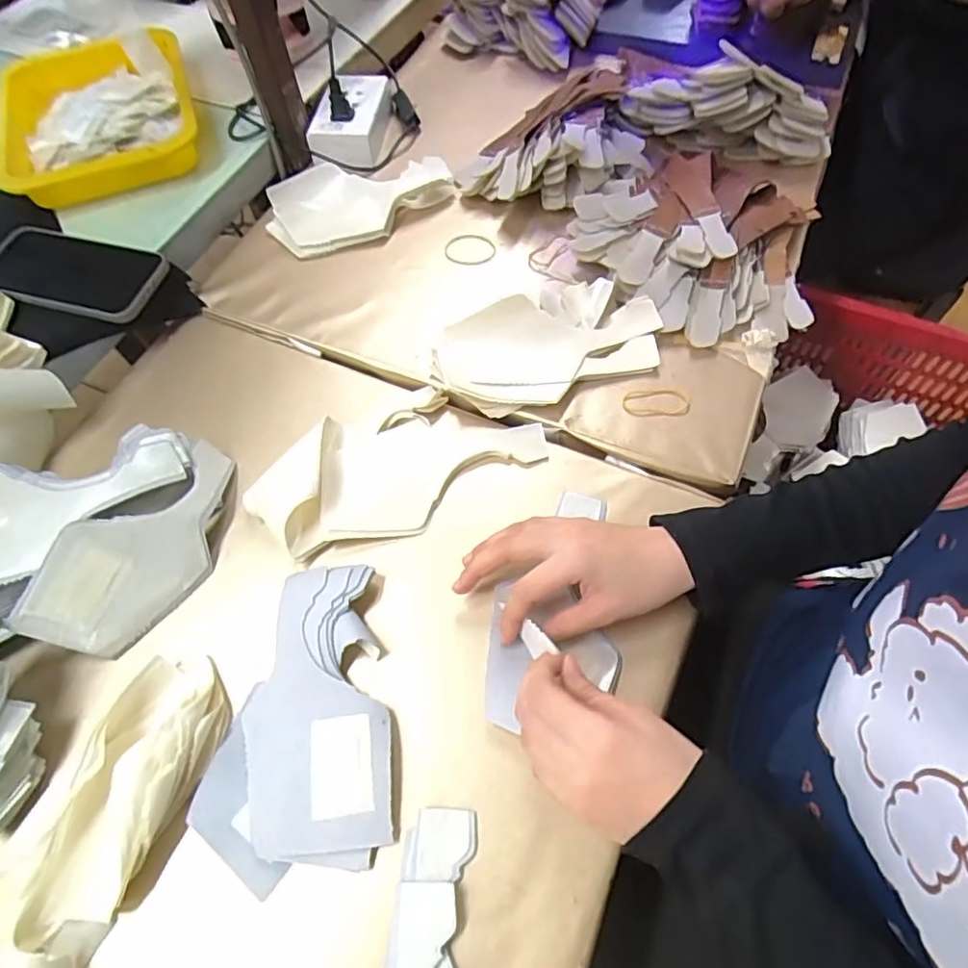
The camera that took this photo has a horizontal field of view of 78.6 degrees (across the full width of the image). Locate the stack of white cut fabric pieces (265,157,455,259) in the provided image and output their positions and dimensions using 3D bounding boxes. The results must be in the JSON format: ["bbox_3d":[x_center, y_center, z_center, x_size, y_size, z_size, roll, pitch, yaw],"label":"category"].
[{"bbox_3d":[-0.121,-0.290,0.603,0.191,0.041,0.078,-23,64,-13],"label":"stack of white cut fabric pieces"}]

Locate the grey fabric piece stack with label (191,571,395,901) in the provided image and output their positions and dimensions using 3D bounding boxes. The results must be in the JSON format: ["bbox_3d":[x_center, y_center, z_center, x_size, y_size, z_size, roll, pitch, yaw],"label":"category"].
[{"bbox_3d":[-0.123,0.145,0.381,0.118,0.016,0.184,-8,63,-6],"label":"grey fabric piece stack with label"}]

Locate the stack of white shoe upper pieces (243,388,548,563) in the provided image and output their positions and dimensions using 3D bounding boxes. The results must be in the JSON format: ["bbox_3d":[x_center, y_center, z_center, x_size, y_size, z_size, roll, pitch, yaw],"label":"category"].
[{"bbox_3d":[-0.065,-0.021,0.468,0.222,0.018,0.110,-19,65,-12],"label":"stack of white shoe upper pieces"}]

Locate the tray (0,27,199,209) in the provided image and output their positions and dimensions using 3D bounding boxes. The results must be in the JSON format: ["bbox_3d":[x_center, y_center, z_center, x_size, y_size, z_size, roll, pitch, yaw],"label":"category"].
[{"bbox_3d":[-0.426,-0.413,0.654,0.200,0.042,0.251,-20,65,-12],"label":"tray"}]

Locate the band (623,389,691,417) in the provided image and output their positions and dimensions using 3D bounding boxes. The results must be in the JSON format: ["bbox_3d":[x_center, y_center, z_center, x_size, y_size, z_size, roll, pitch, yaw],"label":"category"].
[{"bbox_3d":[0.145,-0.069,0.498,0.054,0.004,0.028,-4,61,0],"label":"band"}]

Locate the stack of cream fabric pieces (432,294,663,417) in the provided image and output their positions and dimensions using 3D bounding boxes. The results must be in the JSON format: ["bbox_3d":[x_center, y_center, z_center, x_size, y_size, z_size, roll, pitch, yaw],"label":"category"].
[{"bbox_3d":[0.058,-0.118,0.515,0.190,0.035,0.093,-17,64,-11],"label":"stack of cream fabric pieces"}]

